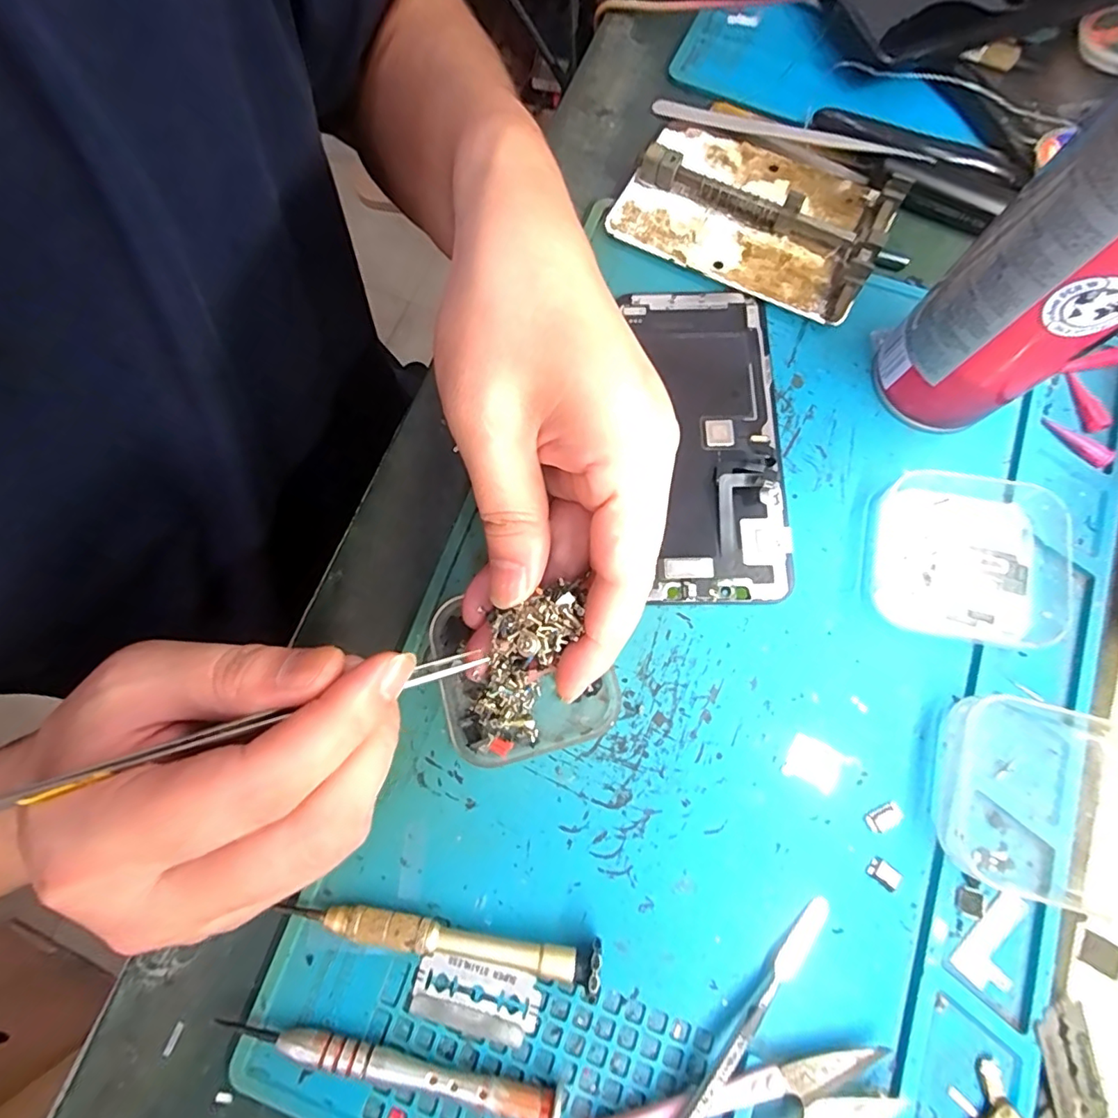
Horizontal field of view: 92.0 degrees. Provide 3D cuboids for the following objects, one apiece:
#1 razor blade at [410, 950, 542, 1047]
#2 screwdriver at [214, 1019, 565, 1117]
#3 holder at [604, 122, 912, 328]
[{"bbox_3d":[-0.028,0.149,0.182,0.042,0.004,0.021,13,78,4],"label":"razor blade"},{"bbox_3d":[-0.055,0.165,0.175,0.113,0.011,0.008,11,77,4],"label":"screwdriver"},{"bbox_3d":[0.091,-0.159,0.246,0.120,0.017,0.078,27,79,7],"label":"holder"}]

